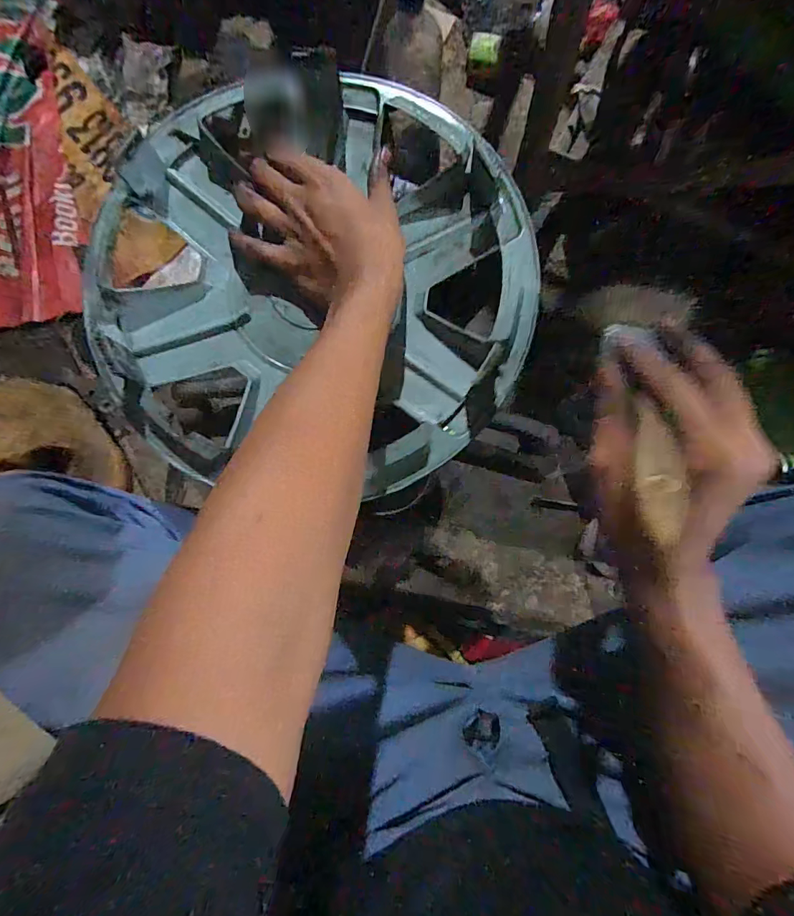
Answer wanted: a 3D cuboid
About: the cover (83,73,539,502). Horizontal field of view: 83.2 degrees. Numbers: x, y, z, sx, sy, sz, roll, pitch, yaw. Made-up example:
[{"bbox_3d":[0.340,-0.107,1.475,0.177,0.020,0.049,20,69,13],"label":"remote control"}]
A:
[{"bbox_3d":[-0.064,-0.150,0.362,0.345,0.048,0.341,7,82,3],"label":"cover"}]

